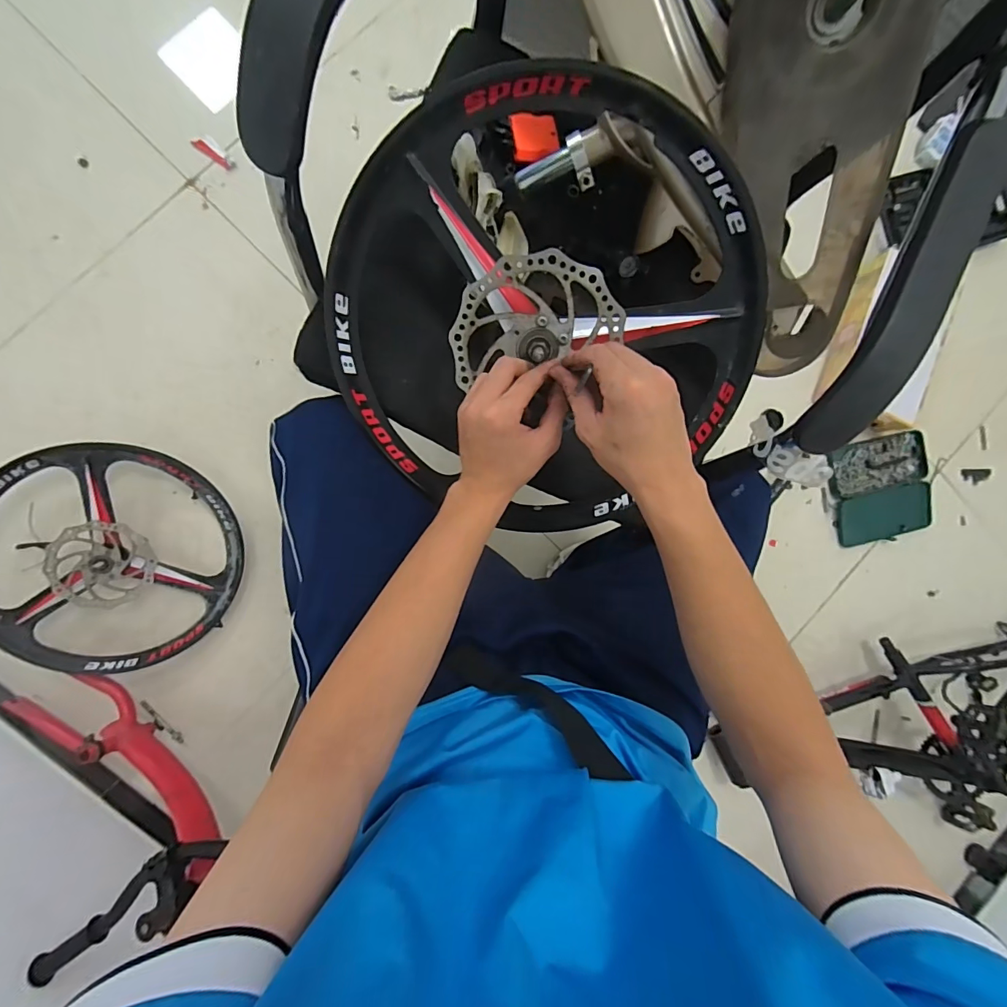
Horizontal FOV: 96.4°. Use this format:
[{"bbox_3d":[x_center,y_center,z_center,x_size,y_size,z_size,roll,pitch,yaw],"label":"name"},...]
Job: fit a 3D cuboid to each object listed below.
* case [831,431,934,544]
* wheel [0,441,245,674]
[{"bbox_3d":[0.904,-0.035,1.078,0.253,0.029,0.245,-10,93,-6],"label":"case"},{"bbox_3d":[-0.707,0.103,0.809,0.415,0.075,0.415,-3,98,-21],"label":"wheel"}]

